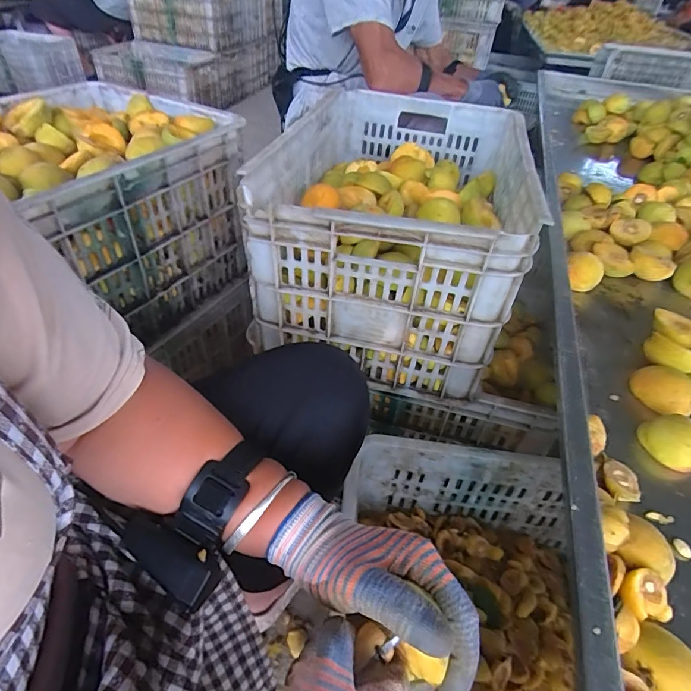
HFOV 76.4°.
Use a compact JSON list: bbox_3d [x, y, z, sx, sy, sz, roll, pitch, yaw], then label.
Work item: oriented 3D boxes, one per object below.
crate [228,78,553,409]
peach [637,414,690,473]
[{"bbox_3d":[0.082,-0.203,0.740,0.344,0.267,0.554,11,43,7],"label":"crate"},{"bbox_3d":[0.335,0.097,0.446,0.058,0.036,0.058,2,43,-2],"label":"peach"}]

